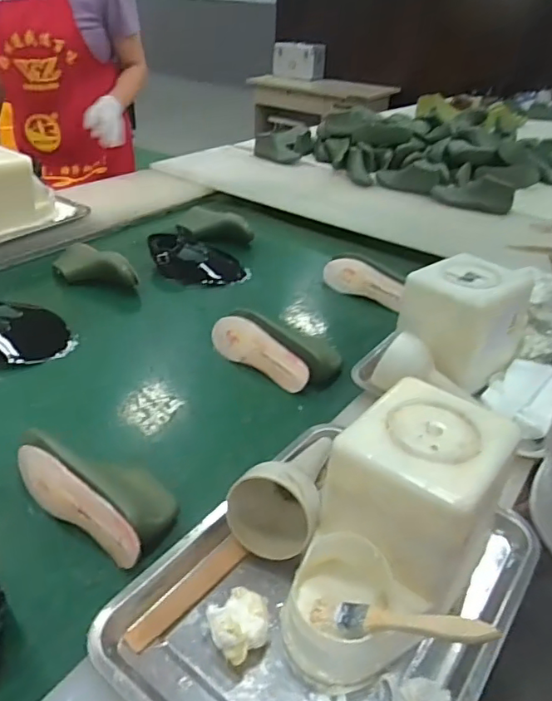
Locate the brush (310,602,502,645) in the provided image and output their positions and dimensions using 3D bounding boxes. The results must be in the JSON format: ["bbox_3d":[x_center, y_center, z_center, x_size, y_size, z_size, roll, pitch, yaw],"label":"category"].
[{"bbox_3d":[0.096,0.214,0.424,0.146,0.013,0.023,-11,25,30],"label":"brush"}]

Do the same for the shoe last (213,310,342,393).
[{"bbox_3d":[-0.014,-0.004,0.927,0.238,0.066,0.087,24,40,27],"label":"shoe last"}]

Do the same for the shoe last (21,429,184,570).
[{"bbox_3d":[-0.212,0.157,0.647,0.210,0.077,0.100,22,39,27],"label":"shoe last"}]

